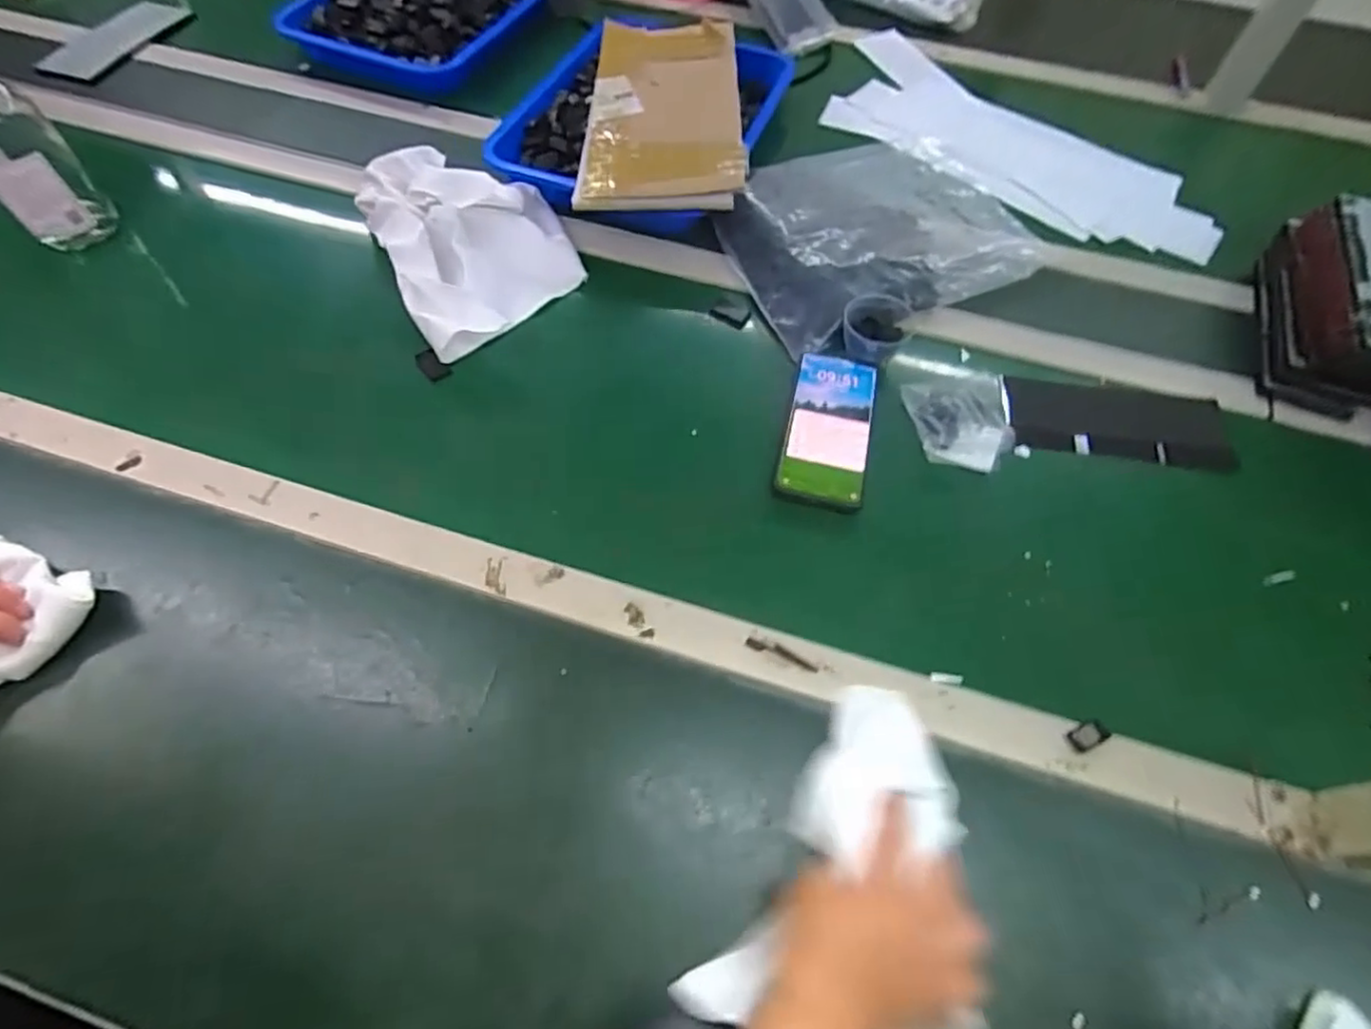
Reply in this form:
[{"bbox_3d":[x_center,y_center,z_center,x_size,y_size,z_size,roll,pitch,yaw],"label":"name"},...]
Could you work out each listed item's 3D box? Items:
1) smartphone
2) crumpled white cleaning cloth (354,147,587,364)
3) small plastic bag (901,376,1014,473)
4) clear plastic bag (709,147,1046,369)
[{"bbox_3d":[0.124,-0.077,0.580,0.072,0.007,0.159,12,61,4],"label":"smartphone"},{"bbox_3d":[-0.219,-0.286,0.675,0.178,0.054,0.295,-26,65,-16],"label":"crumpled white cleaning cloth"},{"bbox_3d":[0.246,-0.081,0.594,0.085,0.019,0.091,-9,62,-7],"label":"small plastic bag"},{"bbox_3d":[0.200,-0.312,0.710,0.330,0.041,0.263,-22,64,-14],"label":"clear plastic bag"}]

